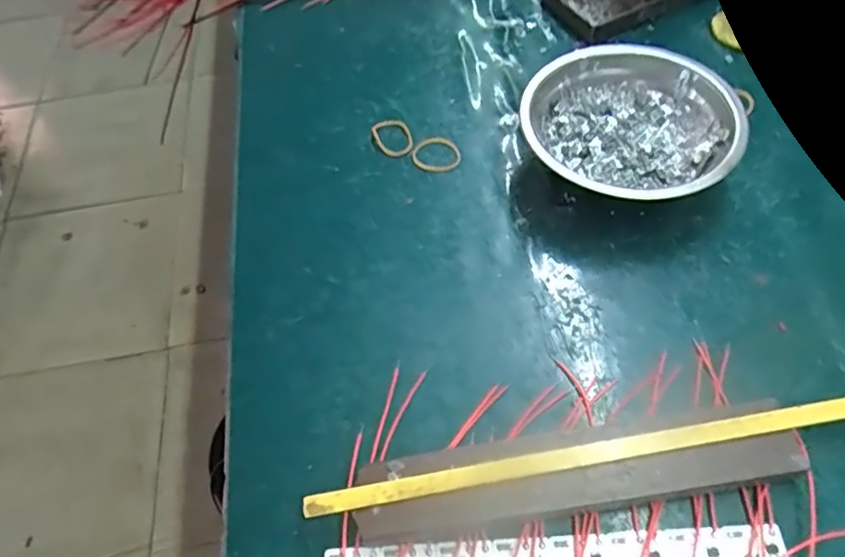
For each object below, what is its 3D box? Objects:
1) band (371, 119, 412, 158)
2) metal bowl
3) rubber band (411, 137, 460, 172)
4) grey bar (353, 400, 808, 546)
[{"bbox_3d":[-0.020,-0.095,0.407,0.025,0.005,0.032,-18,59,-7],"label":"band"},{"bbox_3d":[0.126,-0.089,0.372,0.125,0.041,0.118,28,64,19],"label":"metal bowl"},{"bbox_3d":[0.009,-0.083,0.398,0.031,0.004,0.029,-2,58,3],"label":"rubber band"},{"bbox_3d":[0.070,0.089,0.279,0.195,0.018,0.037,-9,58,-2],"label":"grey bar"}]

